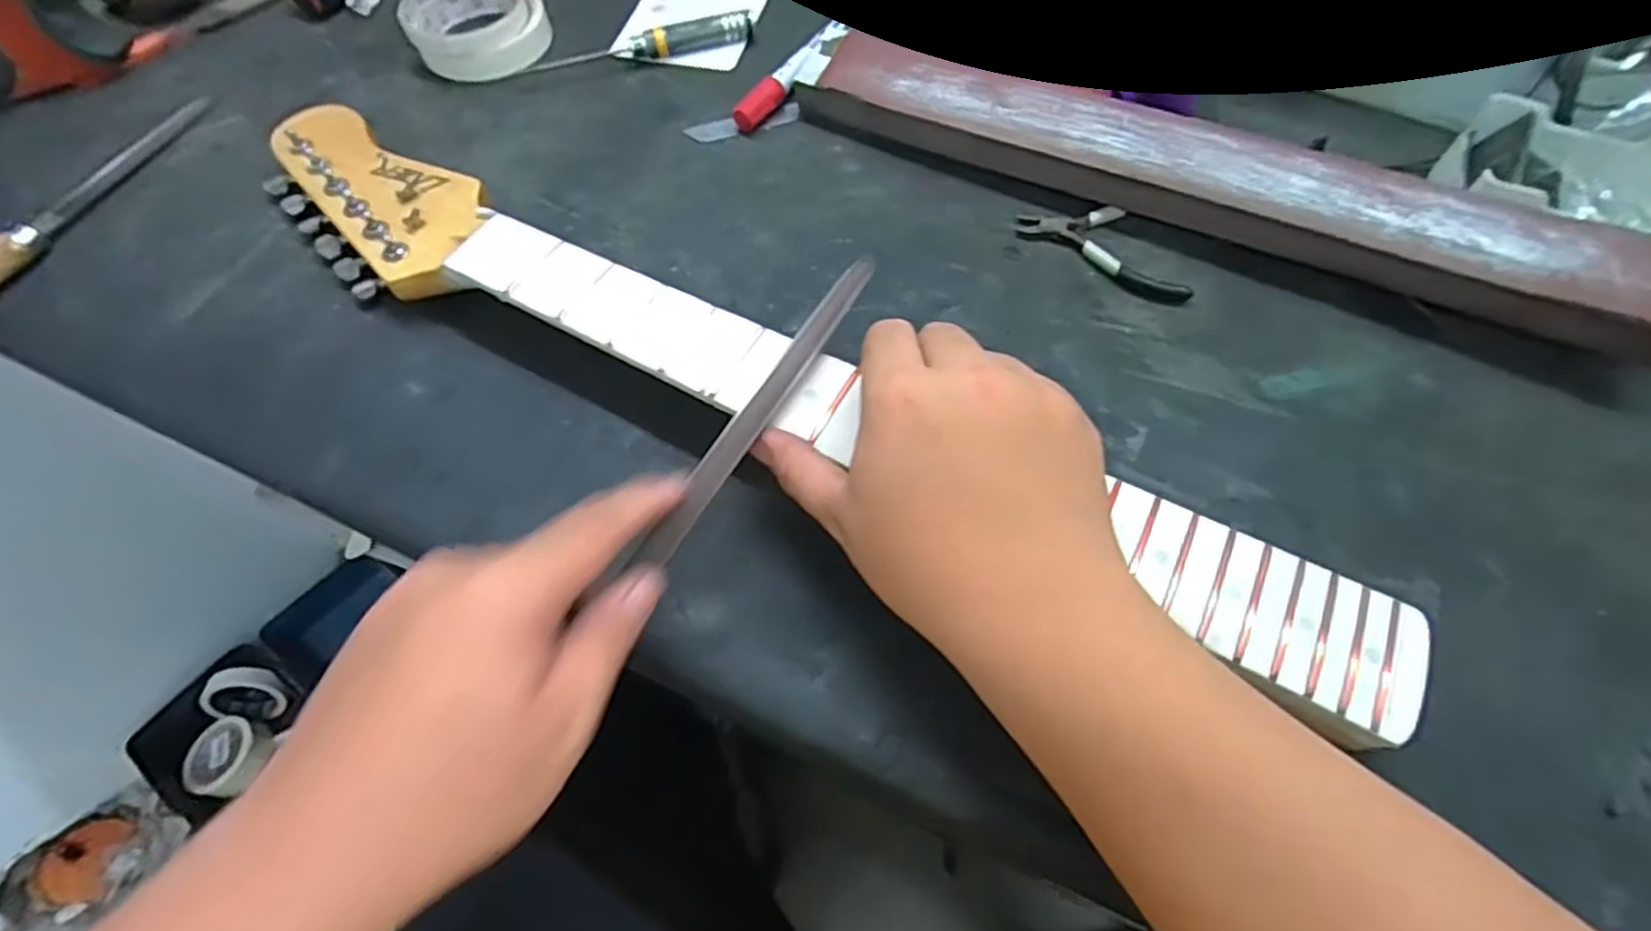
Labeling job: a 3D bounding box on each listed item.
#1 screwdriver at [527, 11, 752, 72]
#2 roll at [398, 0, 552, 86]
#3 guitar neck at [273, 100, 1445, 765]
[{"bbox_3d":[-0.129,-0.296,0.499,0.155,0.018,0.016,-11,63,-4],"label":"screwdriver"},{"bbox_3d":[-0.247,-0.313,0.506,0.088,0.032,0.097,-34,67,-15],"label":"roll"},{"bbox_3d":[-0.054,-0.050,0.352,0.631,0.029,0.075,26,66,15],"label":"guitar neck"}]

